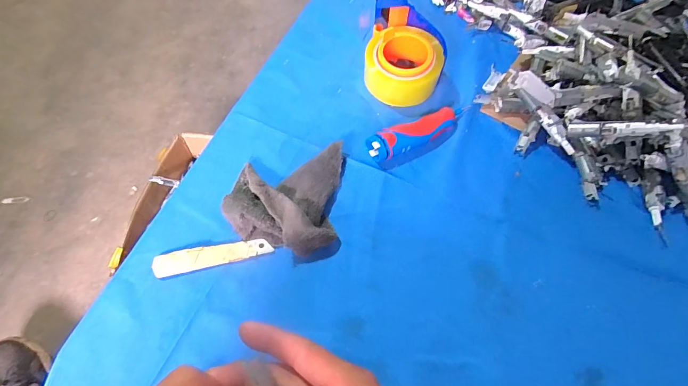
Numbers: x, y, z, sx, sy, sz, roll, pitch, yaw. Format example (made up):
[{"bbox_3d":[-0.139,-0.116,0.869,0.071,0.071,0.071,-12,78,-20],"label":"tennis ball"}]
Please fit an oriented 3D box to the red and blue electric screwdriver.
[{"bbox_3d":[0.101,-0.079,0.454,0.149,0.030,0.033,-22,63,-15],"label":"red and blue electric screwdriver"}]

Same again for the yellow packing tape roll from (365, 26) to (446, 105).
[{"bbox_3d":[0.081,-0.176,0.494,0.100,0.066,0.100,1,59,-2],"label":"yellow packing tape roll"}]

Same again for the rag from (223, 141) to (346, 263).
[{"bbox_3d":[-0.064,0.002,0.392,0.120,0.030,0.136,4,59,-1],"label":"rag"}]

